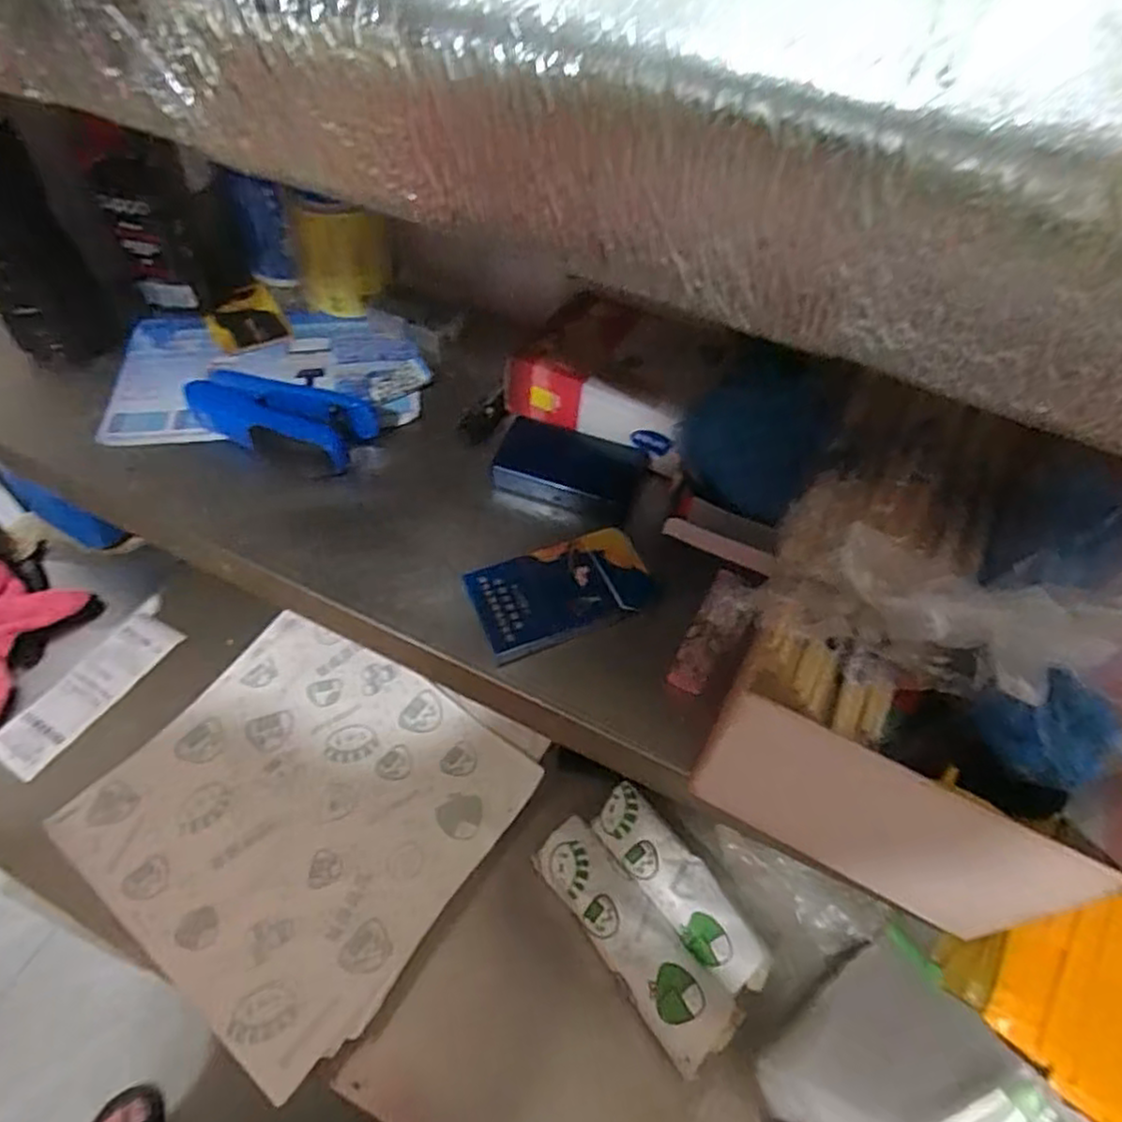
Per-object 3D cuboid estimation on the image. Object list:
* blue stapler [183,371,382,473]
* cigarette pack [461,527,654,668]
[{"bbox_3d":[-0.187,-0.093,0.465,0.121,0.032,0.045,12,53,5],"label":"blue stapler"},{"bbox_3d":[0.001,0.016,0.397,0.099,0.012,0.055,-16,56,-15],"label":"cigarette pack"}]

